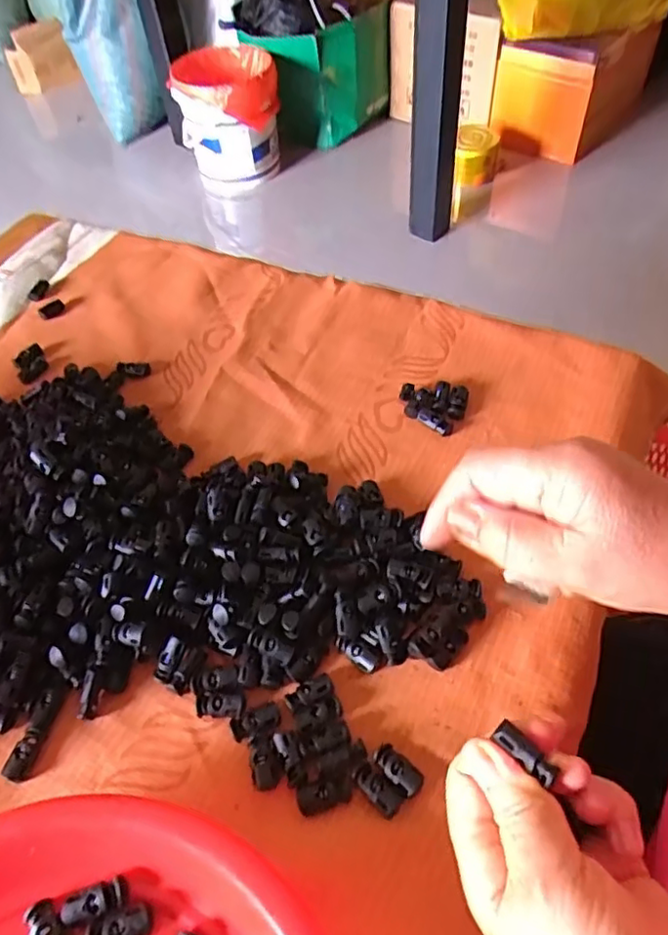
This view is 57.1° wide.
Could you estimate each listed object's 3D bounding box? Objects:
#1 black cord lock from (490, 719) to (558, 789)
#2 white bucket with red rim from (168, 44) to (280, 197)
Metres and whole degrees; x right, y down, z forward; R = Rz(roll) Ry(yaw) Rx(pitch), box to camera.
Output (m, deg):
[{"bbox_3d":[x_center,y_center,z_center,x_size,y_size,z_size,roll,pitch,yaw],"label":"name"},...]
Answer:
[{"bbox_3d":[0.076,0.113,0.244,0.010,0.005,0.026,-38,61,-21],"label":"black cord lock"},{"bbox_3d":[-0.271,-0.913,1.628,0.256,0.288,0.267,-11,53,-3],"label":"white bucket with red rim"}]

